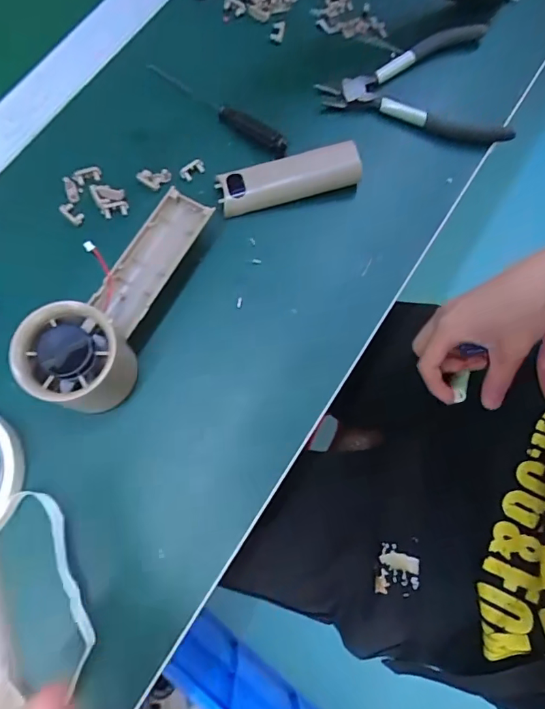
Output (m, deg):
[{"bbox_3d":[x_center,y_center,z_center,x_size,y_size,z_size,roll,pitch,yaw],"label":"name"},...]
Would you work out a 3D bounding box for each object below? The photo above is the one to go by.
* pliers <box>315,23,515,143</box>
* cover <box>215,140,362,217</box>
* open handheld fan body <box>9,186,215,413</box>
[{"bbox_3d":[0.113,-0.216,0.380,0.143,0.014,0.106,-5,74,-3],"label":"pliers"},{"bbox_3d":[0.013,-0.131,0.347,0.105,0.020,0.031,-14,75,-5],"label":"cover"},{"bbox_3d":[-0.097,-0.041,0.297,0.053,0.051,0.155,22,74,5],"label":"open handheld fan body"}]

